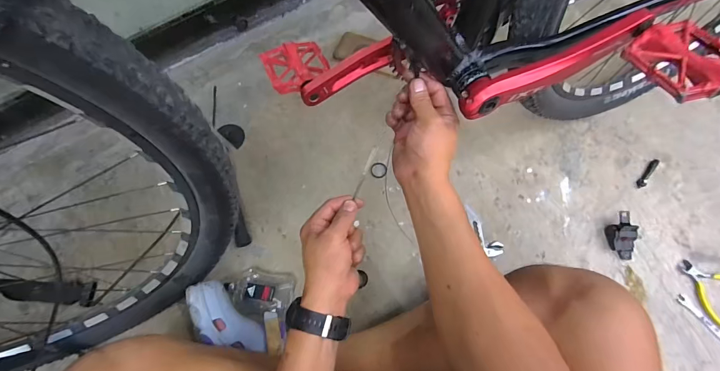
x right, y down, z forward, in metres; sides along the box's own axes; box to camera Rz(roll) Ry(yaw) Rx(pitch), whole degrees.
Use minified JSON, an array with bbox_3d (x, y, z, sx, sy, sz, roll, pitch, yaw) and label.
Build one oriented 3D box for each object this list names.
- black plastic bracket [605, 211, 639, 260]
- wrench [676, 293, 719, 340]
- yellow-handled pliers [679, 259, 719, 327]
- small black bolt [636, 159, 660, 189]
[{"bbox_3d":[0.470,0.086,0.631,0.051,0.039,0.082,14,70,8],"label":"black plastic bracket"},{"bbox_3d":[0.579,0.231,0.587,0.020,0.006,0.114,-35,71,-10],"label":"wrench"},{"bbox_3d":[0.602,0.171,0.602,0.088,0.016,0.108,-33,71,-10],"label":"yellow-handled pliers"},{"bbox_3d":[0.556,-0.023,0.684,0.015,0.008,0.072,41,76,16],"label":"small black bolt"}]

